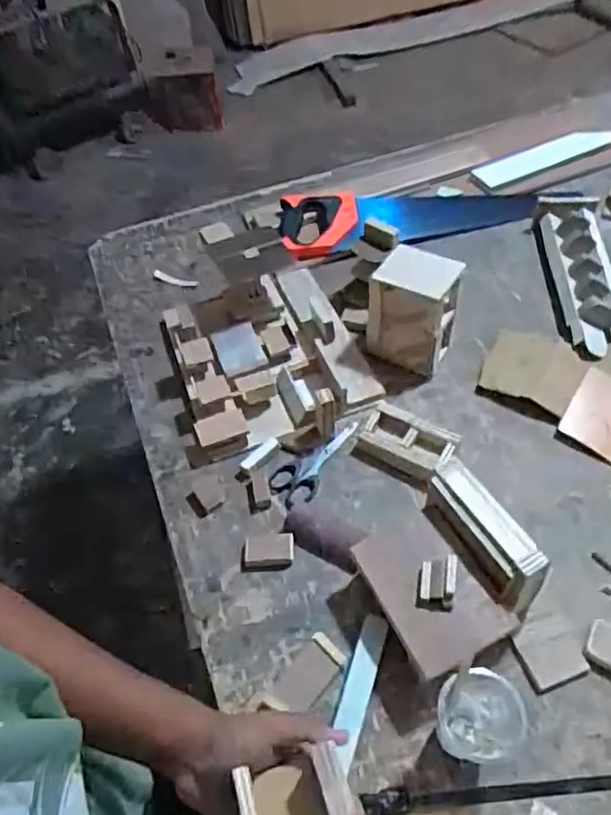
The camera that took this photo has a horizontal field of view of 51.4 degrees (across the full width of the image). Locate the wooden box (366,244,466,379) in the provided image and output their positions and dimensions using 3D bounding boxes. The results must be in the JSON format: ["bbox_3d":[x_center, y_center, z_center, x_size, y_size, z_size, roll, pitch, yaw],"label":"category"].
[{"bbox_3d":[0.142,-0.131,0.842,0.107,0.136,0.091,26,59,22],"label":"wooden box"}]

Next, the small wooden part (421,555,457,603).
[{"bbox_3d":[0.129,0.164,0.614,0.033,0.018,0.042,4,53,8],"label":"small wooden part"}]

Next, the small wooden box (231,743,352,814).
[{"bbox_3d":[-0.008,0.276,0.444,0.073,0.051,0.053,-16,53,-8],"label":"small wooden box"}]

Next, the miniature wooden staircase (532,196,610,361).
[{"bbox_3d":[0.402,-0.200,0.936,0.098,0.055,0.313,4,53,8],"label":"miniature wooden staircase"}]

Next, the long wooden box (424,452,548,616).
[{"bbox_3d":[0.172,0.124,0.635,0.056,0.055,0.145,-27,55,-15],"label":"long wooden box"}]

